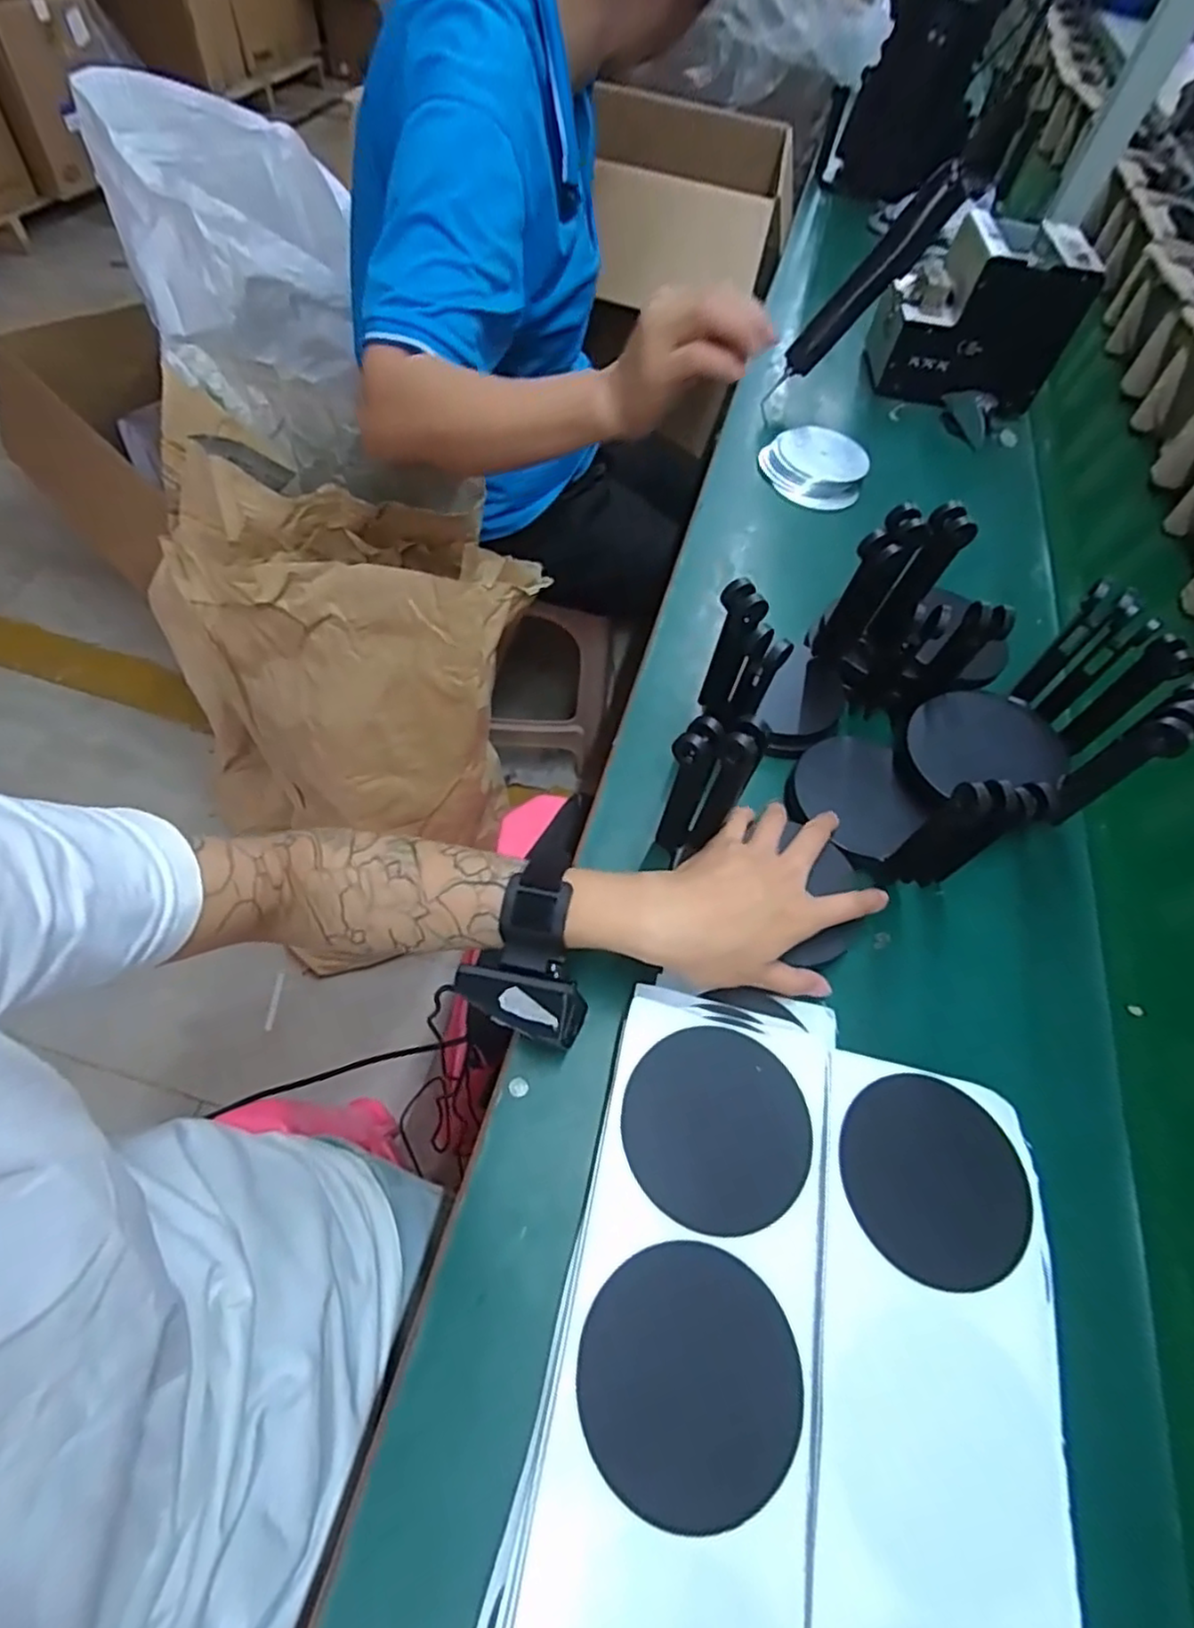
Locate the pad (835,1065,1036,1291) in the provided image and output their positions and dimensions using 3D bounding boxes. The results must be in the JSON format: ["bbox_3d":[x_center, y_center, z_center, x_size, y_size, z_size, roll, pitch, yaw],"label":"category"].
[{"bbox_3d":[0.170,0.182,0.341,0.091,0.007,0.092,1,56,-1],"label":"pad"}]

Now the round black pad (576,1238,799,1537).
[{"bbox_3d":[0.040,0.239,0.288,0.091,0.010,0.091,1,56,-1],"label":"round black pad"}]

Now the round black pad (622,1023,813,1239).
[{"bbox_3d":[0.061,0.157,0.344,0.092,0.011,0.091,1,56,-1],"label":"round black pad"}]

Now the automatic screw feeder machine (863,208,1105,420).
[{"bbox_3d":[0.433,-0.575,0.785,0.202,0.142,0.149,11,56,6],"label":"automatic screw feeder machine"}]

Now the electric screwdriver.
[{"bbox_3d":[0.263,-0.534,0.703,0.040,0.250,0.032,16,43,-43],"label":"electric screwdriver"}]

